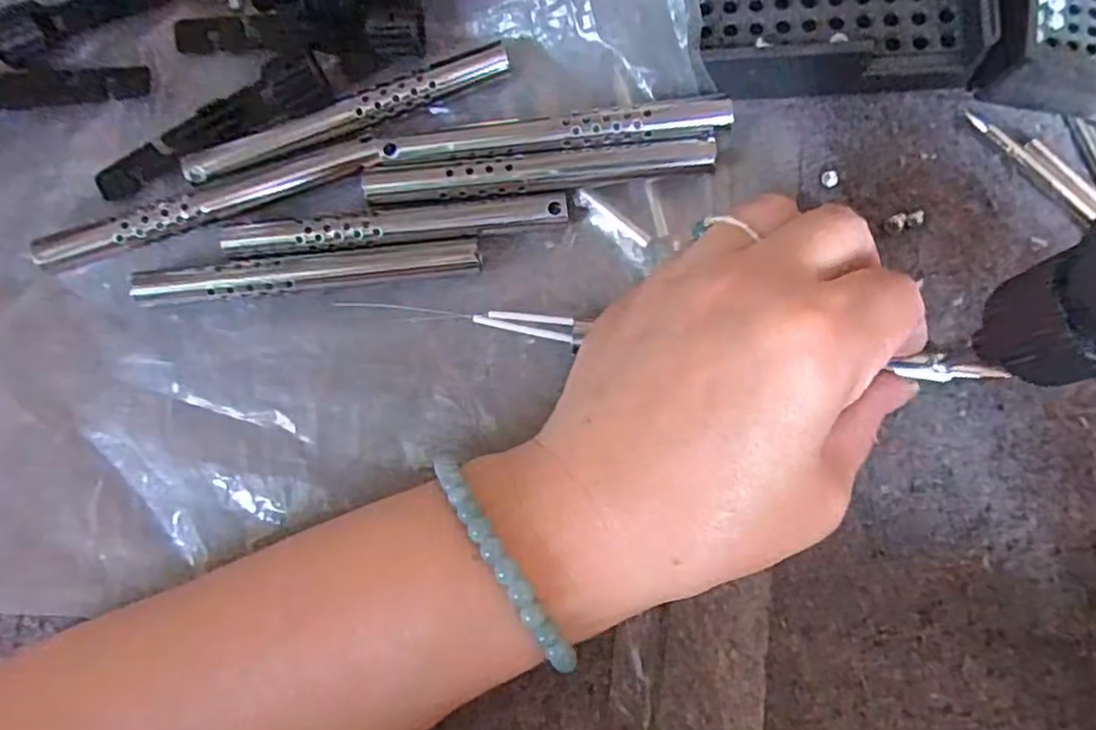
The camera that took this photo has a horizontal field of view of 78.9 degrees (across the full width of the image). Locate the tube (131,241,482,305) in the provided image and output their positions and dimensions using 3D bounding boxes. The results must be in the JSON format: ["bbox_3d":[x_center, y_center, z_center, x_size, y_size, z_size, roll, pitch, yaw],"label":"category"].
[{"bbox_3d":[-0.075,-0.029,0.208,0.104,0.010,0.010,-7,83,2],"label":"tube"}]

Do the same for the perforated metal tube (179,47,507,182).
[{"bbox_3d":[-0.063,-0.080,0.211,0.105,0.010,0.010,-22,83,0],"label":"perforated metal tube"}]

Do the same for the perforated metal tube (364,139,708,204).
[{"bbox_3d":[-0.004,-0.060,0.205,0.106,0.010,0.012,-5,83,3],"label":"perforated metal tube"}]

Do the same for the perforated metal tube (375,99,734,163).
[{"bbox_3d":[0.000,-0.072,0.204,0.107,0.009,0.011,-3,83,3],"label":"perforated metal tube"}]

